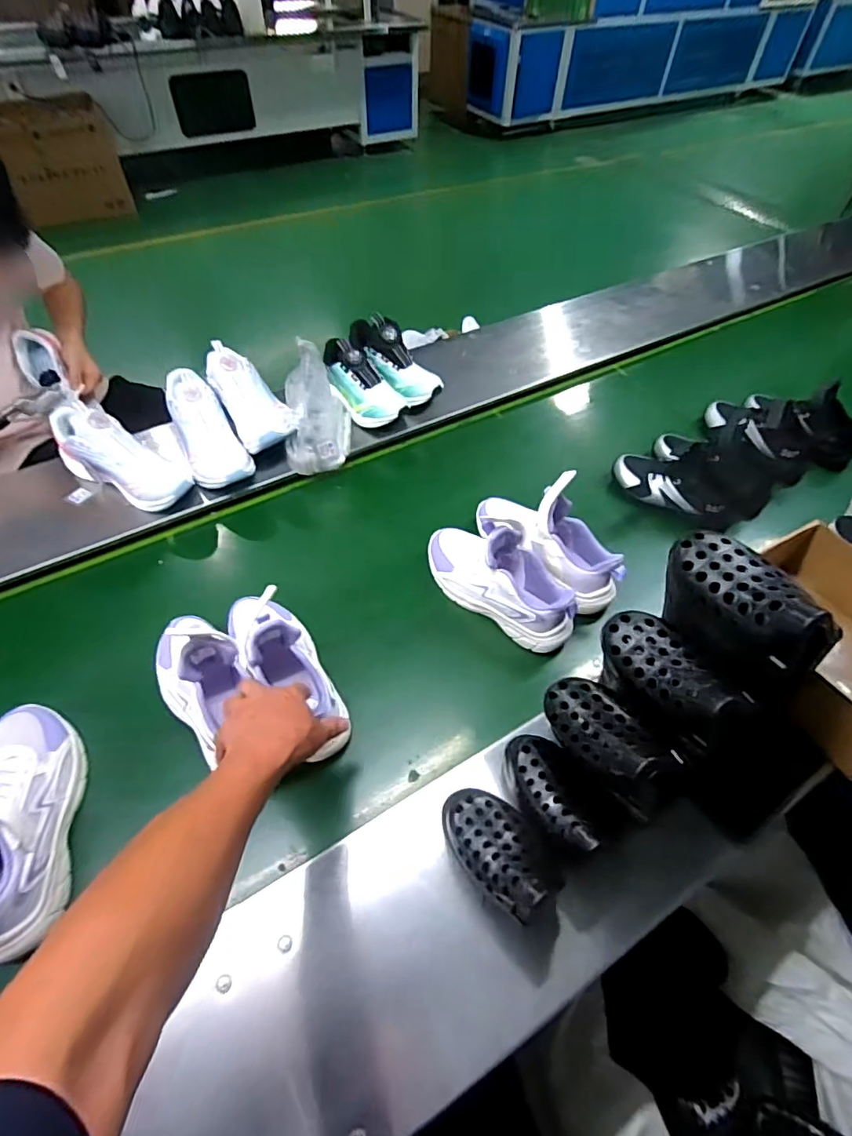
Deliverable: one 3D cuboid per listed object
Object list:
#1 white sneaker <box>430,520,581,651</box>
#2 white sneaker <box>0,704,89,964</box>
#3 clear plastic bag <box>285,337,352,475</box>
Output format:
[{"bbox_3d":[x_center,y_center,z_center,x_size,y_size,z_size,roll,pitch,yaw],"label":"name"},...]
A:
[{"bbox_3d":[0.104,0.015,0.750,0.247,0.145,0.089,34,59,21],"label":"white sneaker"},{"bbox_3d":[-0.444,0.259,0.543,0.087,0.120,0.254,-14,55,-12],"label":"white sneaker"},{"bbox_3d":[-0.199,-0.297,0.925,0.115,0.102,0.243,-7,66,-7],"label":"clear plastic bag"}]

